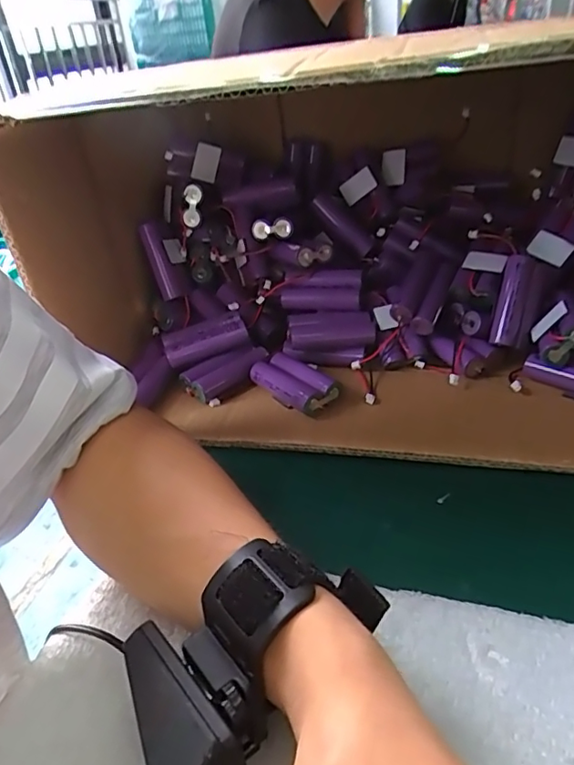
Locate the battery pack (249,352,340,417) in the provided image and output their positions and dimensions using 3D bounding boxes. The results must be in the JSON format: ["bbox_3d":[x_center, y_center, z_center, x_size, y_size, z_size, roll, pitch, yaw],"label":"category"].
[{"bbox_3d":[0.005,0.001,0.400,0.031,0.020,0.067,-31,40,-32],"label":"battery pack"}]

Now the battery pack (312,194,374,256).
[{"bbox_3d":[0.048,-0.136,0.466,0.067,0.015,0.021,47,52,11],"label":"battery pack"}]

